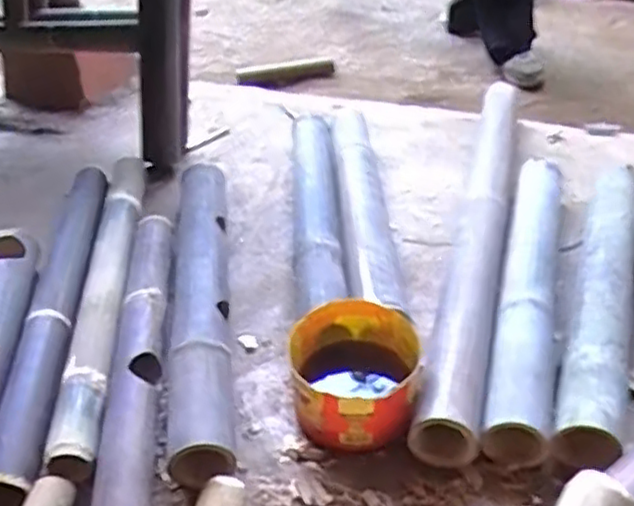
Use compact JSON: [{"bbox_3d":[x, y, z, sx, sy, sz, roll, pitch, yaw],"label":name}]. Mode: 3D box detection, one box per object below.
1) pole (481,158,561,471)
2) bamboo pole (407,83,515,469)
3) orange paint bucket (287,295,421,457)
[{"bbox_3d":[0.281,0.032,0.941,0.076,0.079,0.546,7,38,15],"label":"pole"},{"bbox_3d":[0.241,-0.048,1.024,0.071,0.074,0.773,7,38,16],"label":"bamboo pole"},{"bbox_3d":[0.048,0.143,0.832,0.146,0.101,0.150,-2,36,1],"label":"orange paint bucket"}]

